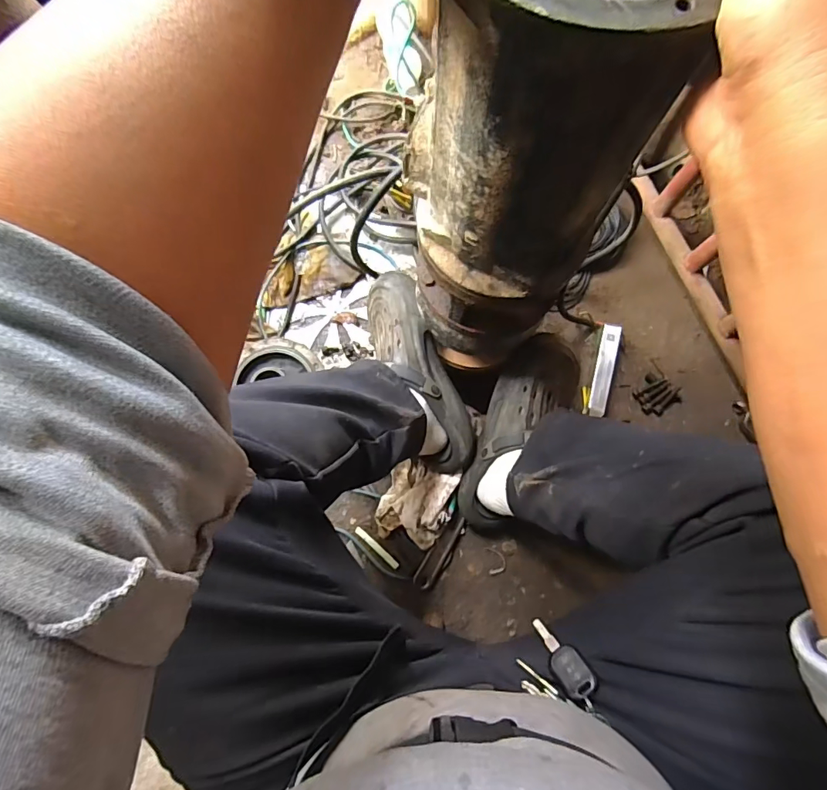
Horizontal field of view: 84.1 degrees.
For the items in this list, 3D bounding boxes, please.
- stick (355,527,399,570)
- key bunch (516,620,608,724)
[{"bbox_3d":[-0.058,0.244,0.734,0.088,0.006,0.011,40,81,8],"label":"stick"},{"bbox_3d":[0.123,0.226,0.387,0.019,0.065,0.057,44,54,-29],"label":"key bunch"}]

